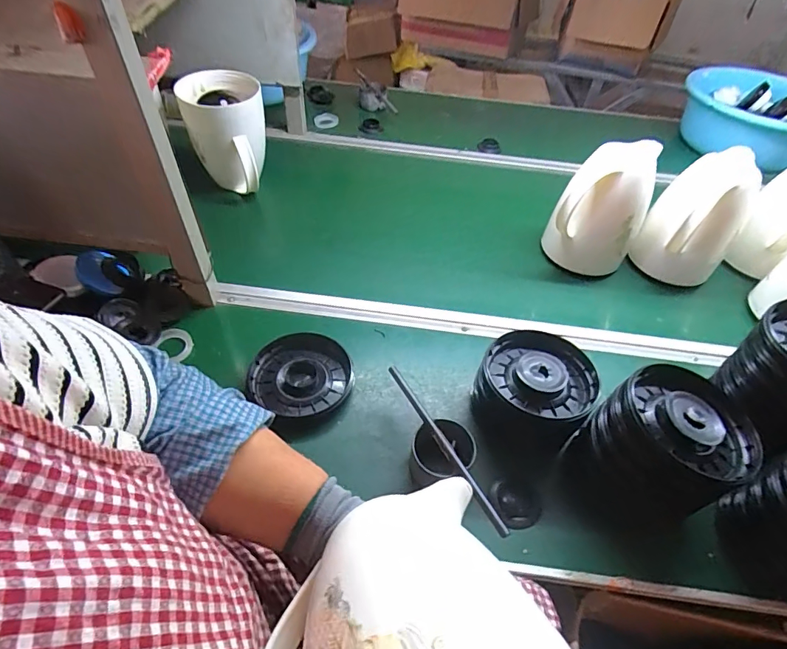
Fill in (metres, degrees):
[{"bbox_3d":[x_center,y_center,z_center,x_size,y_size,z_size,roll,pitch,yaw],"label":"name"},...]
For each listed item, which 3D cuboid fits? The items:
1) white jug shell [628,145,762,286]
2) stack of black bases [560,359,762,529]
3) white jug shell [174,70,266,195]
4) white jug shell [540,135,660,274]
[{"bbox_3d":[0.503,-0.174,0.735,0.134,0.196,0.119,32,54,22],"label":"white jug shell"},{"bbox_3d":[0.303,0.151,0.521,0.162,0.163,0.140,-19,52,-19],"label":"stack of black bases"},{"bbox_3d":[-0.299,-0.341,0.802,0.128,0.189,0.157,-15,51,-16],"label":"white jug shell"},{"bbox_3d":[0.354,-0.195,0.755,0.137,0.216,0.140,28,52,19],"label":"white jug shell"}]

